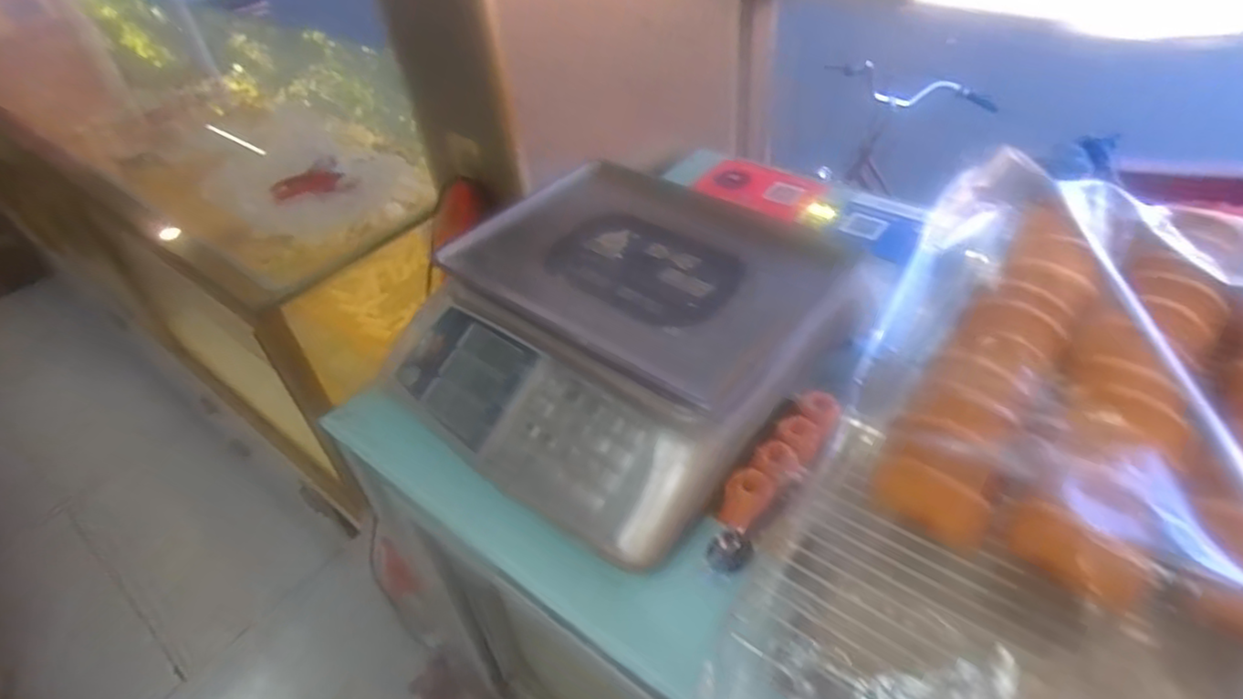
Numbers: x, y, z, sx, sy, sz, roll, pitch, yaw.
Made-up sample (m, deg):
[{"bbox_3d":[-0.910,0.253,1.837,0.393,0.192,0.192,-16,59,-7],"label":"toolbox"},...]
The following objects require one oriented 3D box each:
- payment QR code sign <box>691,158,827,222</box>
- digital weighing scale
[{"bbox_3d":[0.182,-0.209,0.868,0.143,0.008,0.138,21,42,17],"label":"payment QR code sign"},{"bbox_3d":[-0.001,-0.026,0.600,0.316,0.090,0.339,29,53,33],"label":"digital weighing scale"}]

